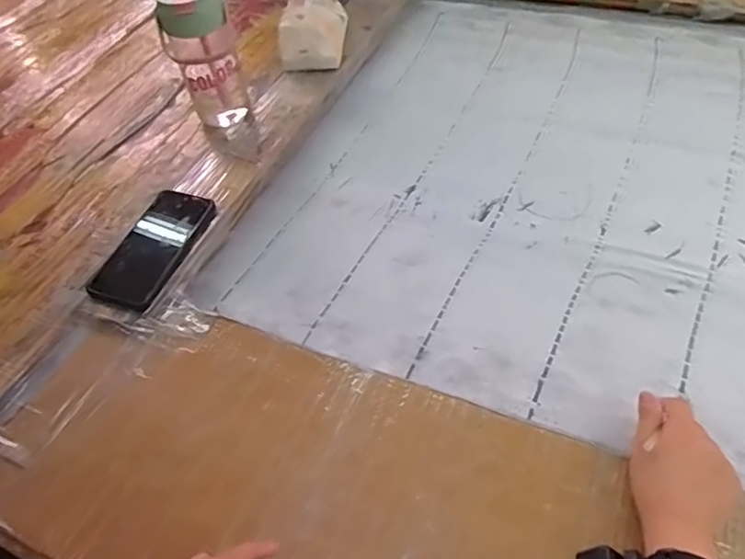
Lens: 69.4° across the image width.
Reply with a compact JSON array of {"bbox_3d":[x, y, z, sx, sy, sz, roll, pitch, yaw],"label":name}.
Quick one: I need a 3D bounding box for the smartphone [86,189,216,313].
[{"bbox_3d":[-0.261,-0.040,0.636,0.089,0.012,0.166,12,56,12],"label":"smartphone"}]

